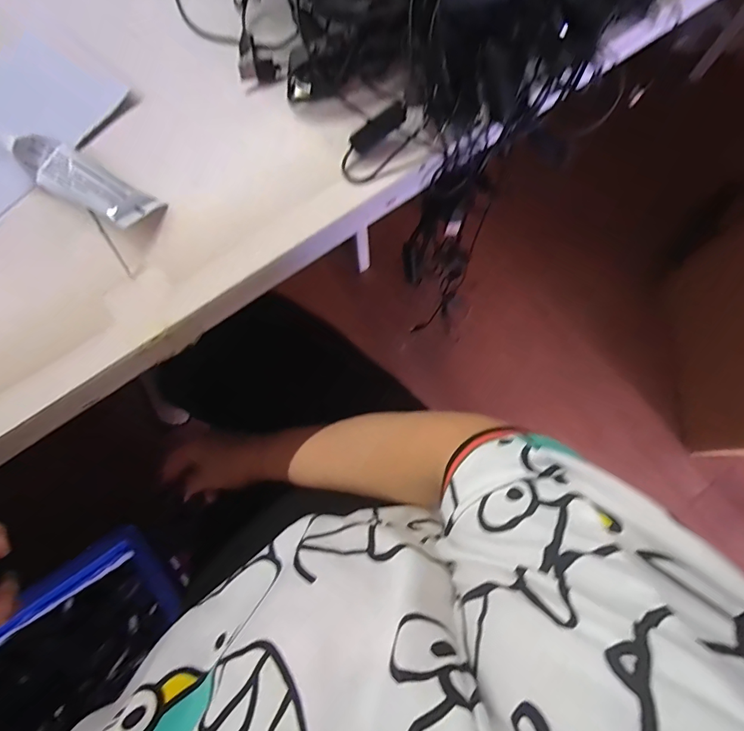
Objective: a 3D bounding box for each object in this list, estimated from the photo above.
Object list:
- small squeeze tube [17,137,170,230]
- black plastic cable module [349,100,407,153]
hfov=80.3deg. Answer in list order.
[{"bbox_3d":[-0.201,-0.130,0.311,0.100,0.021,0.039,34,78,7],"label":"small squeeze tube"},{"bbox_3d":[0.005,-0.169,0.314,0.042,0.012,0.011,-32,78,13],"label":"black plastic cable module"}]

